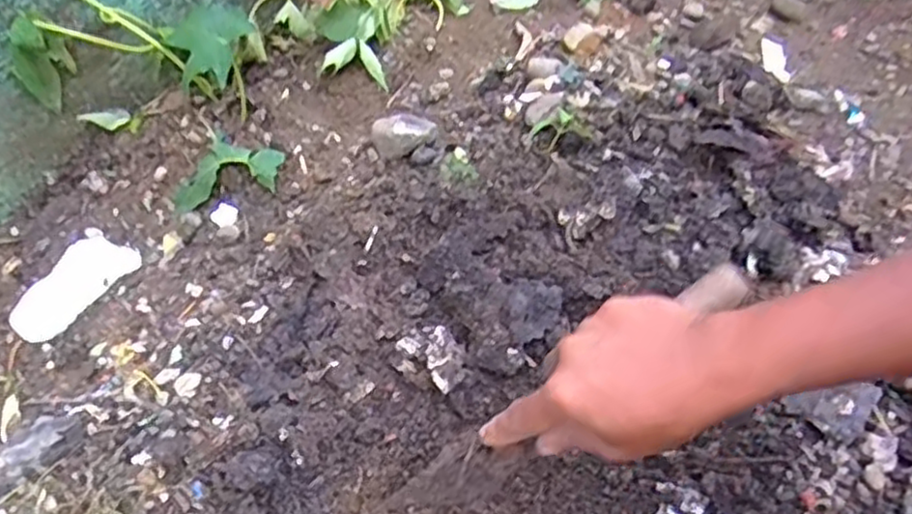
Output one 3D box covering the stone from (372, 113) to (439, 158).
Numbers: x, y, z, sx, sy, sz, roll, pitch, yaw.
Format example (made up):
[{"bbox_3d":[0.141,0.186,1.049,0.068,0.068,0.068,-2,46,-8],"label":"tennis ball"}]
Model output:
[{"bbox_3d":[-0.049,-0.118,0.696,0.060,0.034,0.037,-13,53,-7],"label":"stone"}]

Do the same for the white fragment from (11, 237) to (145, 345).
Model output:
[{"bbox_3d":[-0.343,0.026,0.638,0.072,0.011,0.112,23,59,18],"label":"white fragment"}]

